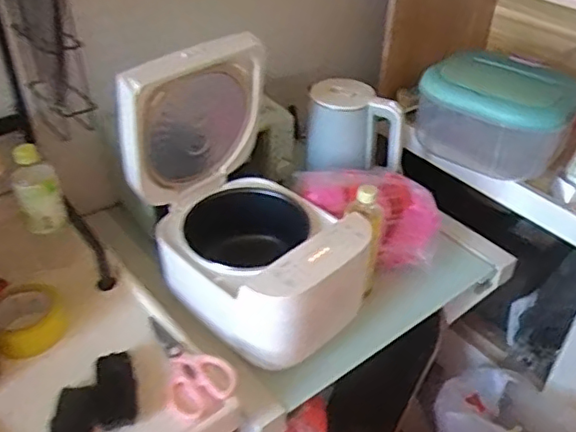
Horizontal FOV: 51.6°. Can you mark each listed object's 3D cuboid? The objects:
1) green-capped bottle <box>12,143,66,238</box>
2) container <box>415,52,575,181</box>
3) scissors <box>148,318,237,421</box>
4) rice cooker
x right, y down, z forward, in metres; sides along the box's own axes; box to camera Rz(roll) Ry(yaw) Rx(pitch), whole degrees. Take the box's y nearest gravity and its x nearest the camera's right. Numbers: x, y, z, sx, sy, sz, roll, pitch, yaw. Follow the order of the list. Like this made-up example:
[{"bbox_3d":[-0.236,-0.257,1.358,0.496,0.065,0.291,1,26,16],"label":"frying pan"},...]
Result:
[{"bbox_3d":[-0.380,-0.042,0.898,0.065,0.142,0.059,-14,42,-22],"label":"green-capped bottle"},{"bbox_3d":[0.408,-0.196,1.198,0.282,0.195,0.220,21,42,19],"label":"container"},{"bbox_3d":[-0.145,0.190,0.814,0.085,0.029,0.172,-21,45,-28],"label":"scissors"},{"bbox_3d":[-0.048,-0.023,0.877,0.248,0.367,0.299,-30,50,-35],"label":"rice cooker"}]

